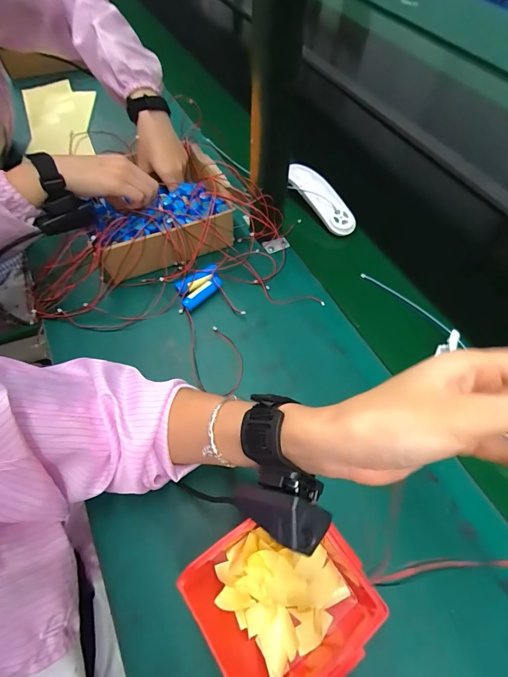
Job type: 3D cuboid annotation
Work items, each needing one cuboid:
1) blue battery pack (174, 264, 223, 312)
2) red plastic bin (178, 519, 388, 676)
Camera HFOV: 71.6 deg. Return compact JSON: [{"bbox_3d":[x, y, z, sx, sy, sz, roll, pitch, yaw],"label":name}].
[{"bbox_3d":[-0.078,-0.073,0.512,0.069,0.023,0.044,-31,64,-17],"label":"blue battery pack"},{"bbox_3d":[0.024,0.227,0.311,0.139,0.064,0.127,-27,63,-15],"label":"red plastic bin"}]

